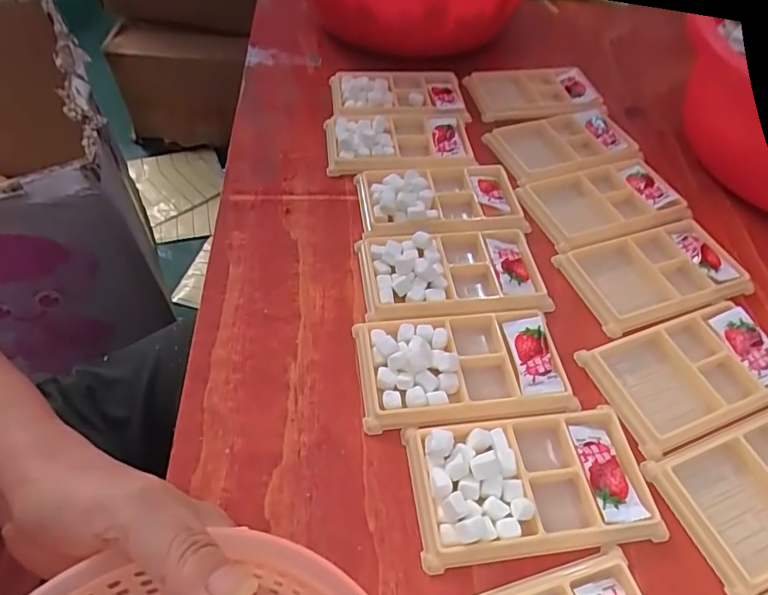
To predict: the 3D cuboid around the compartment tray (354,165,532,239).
[{"bbox_3d":[0.048,-0.085,0.435,0.135,0.020,0.080,-4,53,-6],"label":"compartment tray"}]

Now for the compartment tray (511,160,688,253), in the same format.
[{"bbox_3d":[0.191,-0.083,0.451,0.124,0.013,0.085,-15,55,-14],"label":"compartment tray"}]

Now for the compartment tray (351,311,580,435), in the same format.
[{"bbox_3d":[0.050,0.043,0.338,0.131,0.017,0.075,-4,53,-6],"label":"compartment tray"}]

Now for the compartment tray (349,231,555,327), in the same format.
[{"bbox_3d":[0.052,-0.019,0.385,0.136,0.016,0.079,-4,53,-7],"label":"compartment tray"}]

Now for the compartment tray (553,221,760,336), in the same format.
[{"bbox_3d":[0.214,-0.019,0.404,0.130,0.011,0.076,-13,54,-12],"label":"compartment tray"}]

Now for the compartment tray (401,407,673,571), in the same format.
[{"bbox_3d":[0.084,0.103,0.294,0.132,0.018,0.074,-4,53,-7],"label":"compartment tray"}]

